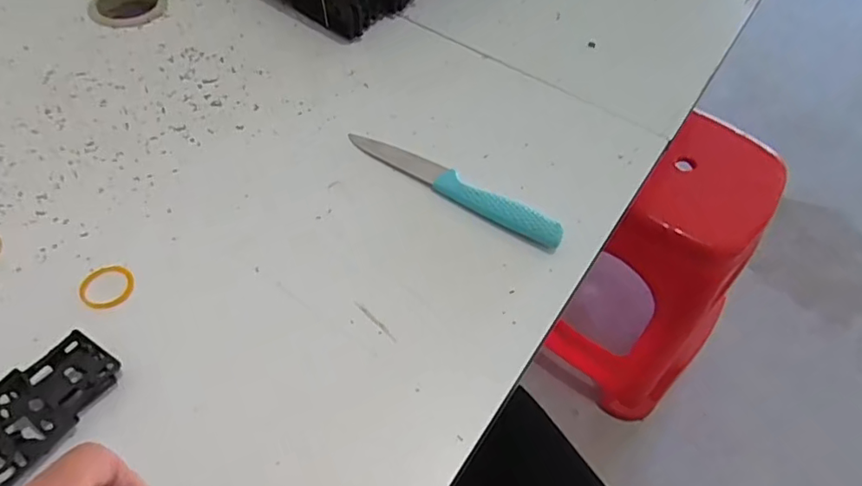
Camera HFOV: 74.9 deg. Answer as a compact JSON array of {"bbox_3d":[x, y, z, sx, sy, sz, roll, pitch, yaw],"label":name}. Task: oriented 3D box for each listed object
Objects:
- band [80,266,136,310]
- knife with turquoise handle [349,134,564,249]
[{"bbox_3d":[-0.207,0.028,0.360,0.032,0.004,0.032,-5,56,-8],"label":"band"},{"bbox_3d":[0.015,-0.045,0.419,0.179,0.014,0.023,34,60,18],"label":"knife with turquoise handle"}]

